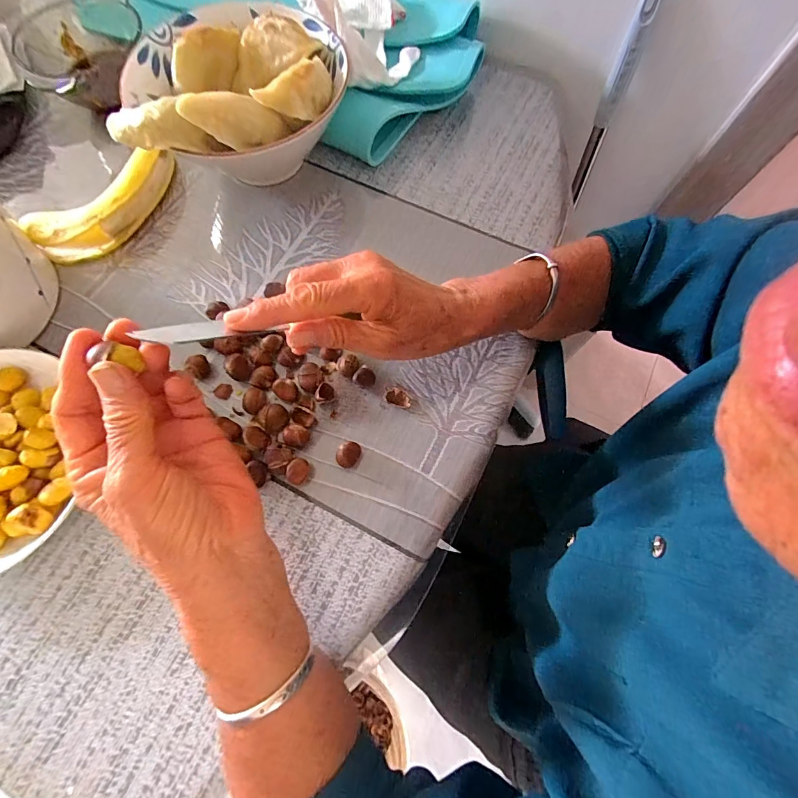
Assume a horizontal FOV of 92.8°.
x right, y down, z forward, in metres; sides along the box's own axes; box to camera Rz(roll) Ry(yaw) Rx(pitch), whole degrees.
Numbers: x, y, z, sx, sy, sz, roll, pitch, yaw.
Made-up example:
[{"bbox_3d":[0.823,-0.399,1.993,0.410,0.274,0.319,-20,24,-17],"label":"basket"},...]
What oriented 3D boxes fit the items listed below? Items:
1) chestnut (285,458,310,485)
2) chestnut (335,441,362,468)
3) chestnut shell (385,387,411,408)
[{"bbox_3d":[-0.082,0.059,0.309,0.017,0.014,0.020,37,75,11],"label":"chestnut"},{"bbox_3d":[-0.041,0.046,0.314,0.018,0.017,0.021,22,73,6],"label":"chestnut"},{"bbox_3d":[0.000,-0.001,0.331,0.021,0.013,0.016,5,72,1],"label":"chestnut shell"}]

